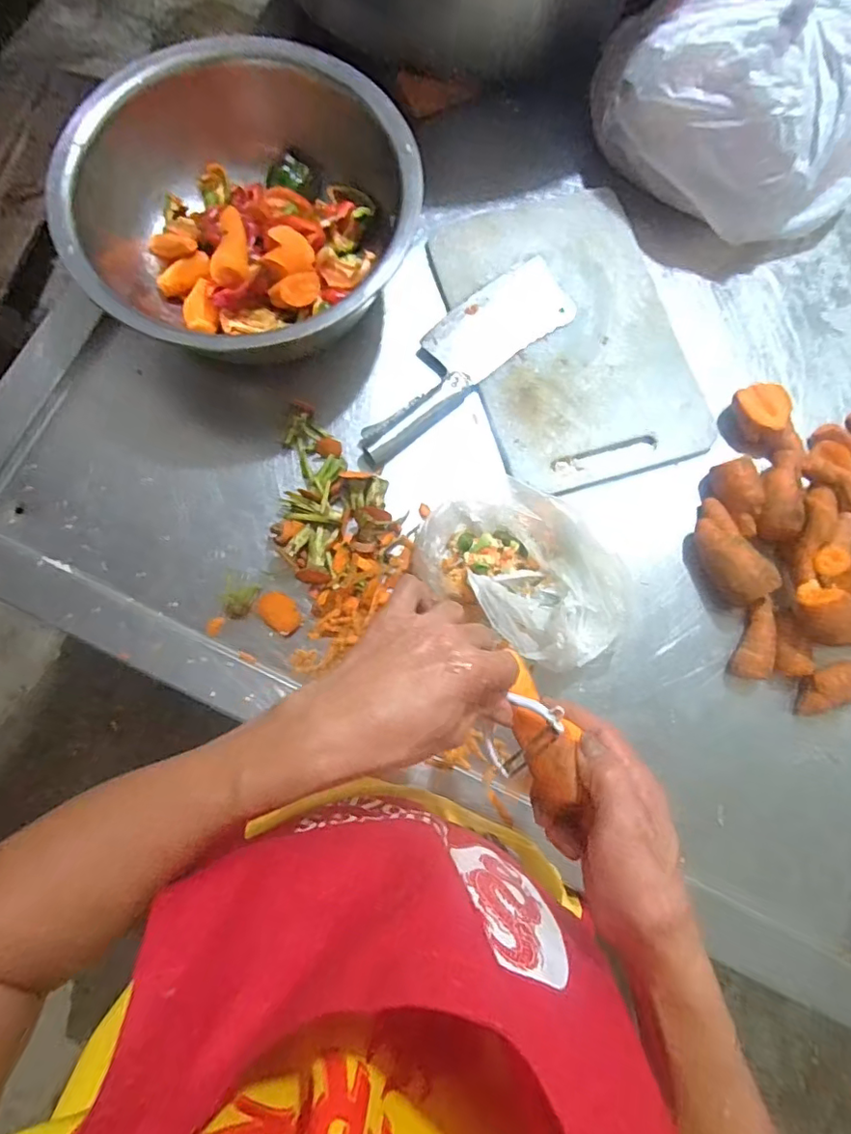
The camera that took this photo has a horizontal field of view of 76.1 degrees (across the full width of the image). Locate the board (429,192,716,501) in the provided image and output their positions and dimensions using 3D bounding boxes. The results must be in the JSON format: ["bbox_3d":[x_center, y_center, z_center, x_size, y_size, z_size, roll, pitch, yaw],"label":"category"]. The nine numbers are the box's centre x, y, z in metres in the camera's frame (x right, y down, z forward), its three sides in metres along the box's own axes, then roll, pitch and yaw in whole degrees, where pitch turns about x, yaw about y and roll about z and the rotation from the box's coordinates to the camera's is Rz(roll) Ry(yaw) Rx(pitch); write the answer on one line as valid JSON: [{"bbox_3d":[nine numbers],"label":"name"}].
[{"bbox_3d":[0.162,-0.262,0.610,0.231,0.010,0.339,-17,79,-5],"label":"board"}]

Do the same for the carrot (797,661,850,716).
[{"bbox_3d":[0.403,0.117,0.539,0.068,0.033,0.037,-23,80,-6],"label":"carrot"}]

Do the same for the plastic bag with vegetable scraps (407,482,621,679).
[{"bbox_3d":[0.104,0.001,0.537,0.213,0.045,0.146,34,80,6],"label":"plastic bag with vegetable scraps"}]

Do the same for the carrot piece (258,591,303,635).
[{"bbox_3d":[-0.143,0.044,0.532,0.046,0.006,0.032,43,81,7],"label":"carrot piece"}]

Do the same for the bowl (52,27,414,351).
[{"bbox_3d":[-0.185,-0.349,0.563,0.314,0.120,0.329,0,78,-1],"label":"bowl"}]

